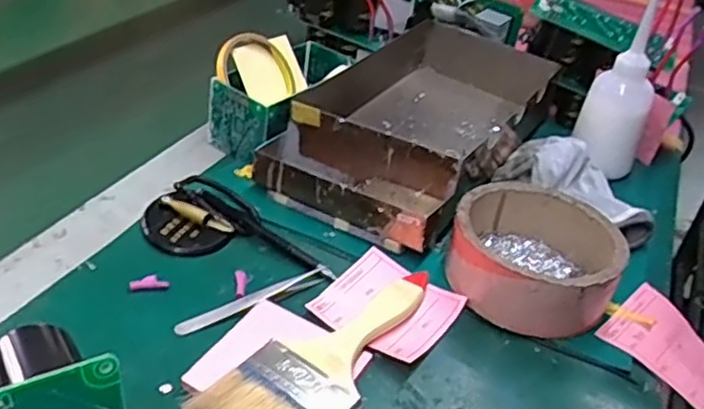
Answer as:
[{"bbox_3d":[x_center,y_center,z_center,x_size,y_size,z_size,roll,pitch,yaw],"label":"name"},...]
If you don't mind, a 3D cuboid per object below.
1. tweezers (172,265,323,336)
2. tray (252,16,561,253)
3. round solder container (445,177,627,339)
[{"bbox_3d":[-0.066,0.064,0.469,0.113,0.007,0.014,-18,43,-32],"label":"tweezers"},{"bbox_3d":[0.068,-0.084,0.652,0.174,0.062,0.325,22,38,20],"label":"tray"},{"bbox_3d":[0.136,0.038,0.508,0.118,0.052,0.118,5,35,-4],"label":"round solder container"}]

